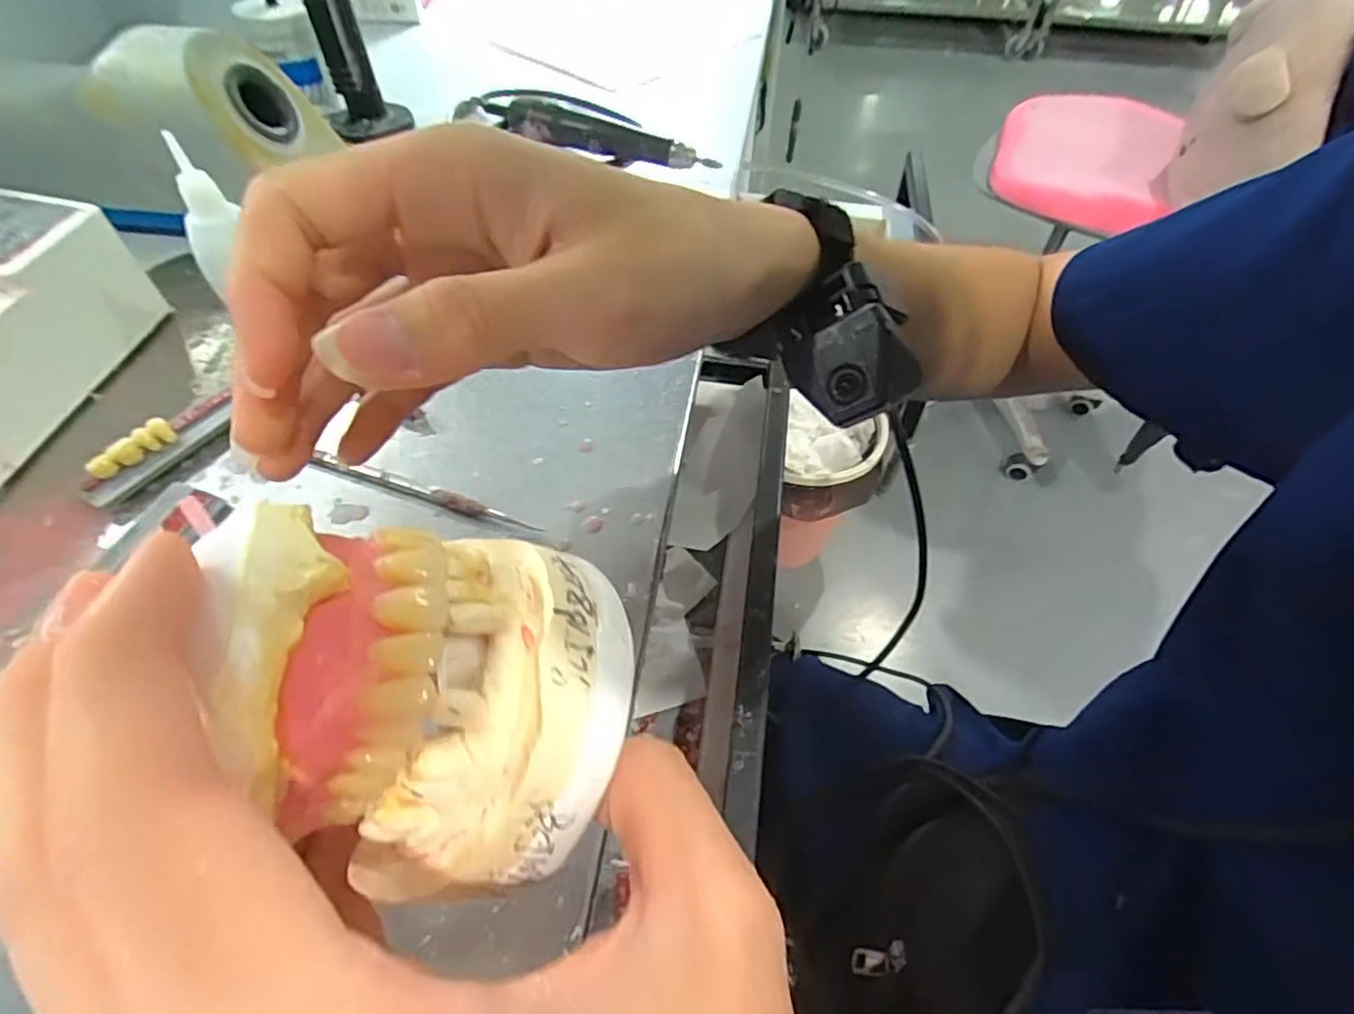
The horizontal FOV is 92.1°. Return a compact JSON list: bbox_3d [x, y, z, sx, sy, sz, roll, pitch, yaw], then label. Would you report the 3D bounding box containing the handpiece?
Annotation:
[{"bbox_3d":[-0.064,-0.271,0.472,0.198,0.028,0.023,24,55,16],"label":"handpiece"}]

